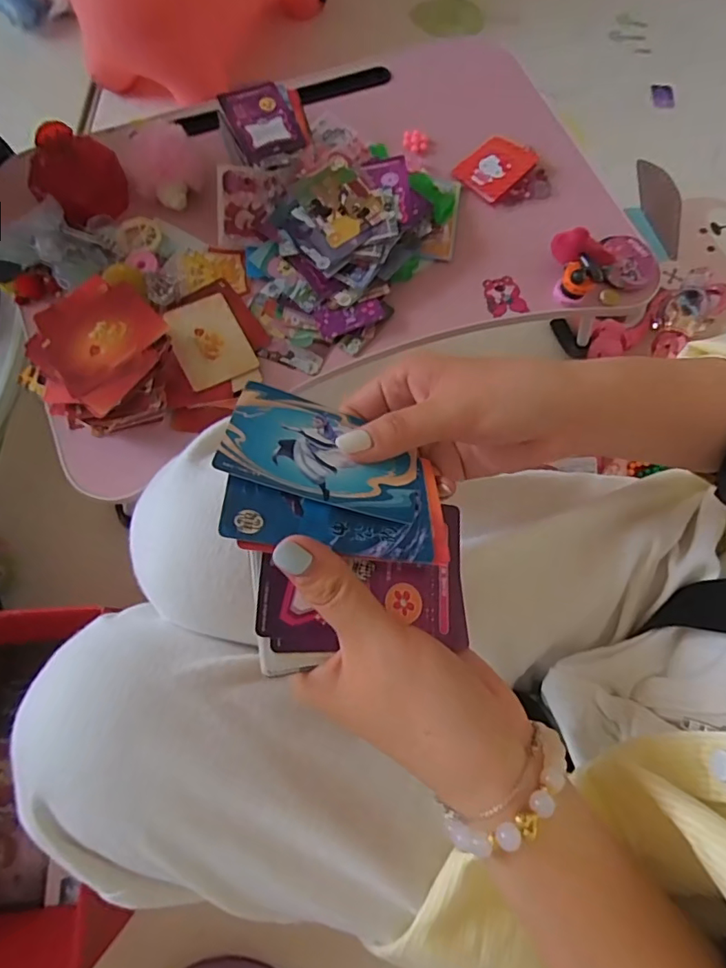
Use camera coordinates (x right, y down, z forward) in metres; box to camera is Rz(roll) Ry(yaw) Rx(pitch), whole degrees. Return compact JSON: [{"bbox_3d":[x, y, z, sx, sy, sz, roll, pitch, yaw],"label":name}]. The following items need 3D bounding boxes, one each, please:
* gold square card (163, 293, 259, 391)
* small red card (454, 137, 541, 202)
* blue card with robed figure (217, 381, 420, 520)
[{"bbox_3d":[-0.138,-0.130,0.468,0.060,0.004,0.087,-24,75,-13],"label":"gold square card"},{"bbox_3d":[0.137,-0.329,0.541,0.057,0.008,0.076,44,77,10],"label":"small red card"},{"bbox_3d":[-0.017,-0.015,0.231,0.084,0.004,0.057,16,47,-9],"label":"blue card with robed figure"}]

